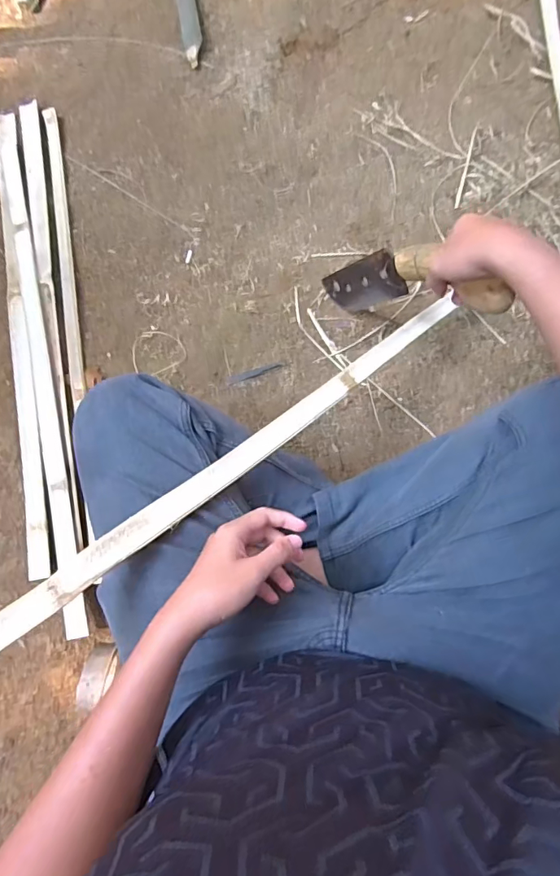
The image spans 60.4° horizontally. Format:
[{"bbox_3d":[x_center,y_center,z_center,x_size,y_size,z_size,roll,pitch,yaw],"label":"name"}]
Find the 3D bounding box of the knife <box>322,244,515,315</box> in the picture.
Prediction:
[{"bbox_3d":[0.154,-0.210,0.656,0.022,0.387,0.088,-37,116,-7],"label":"knife"}]

